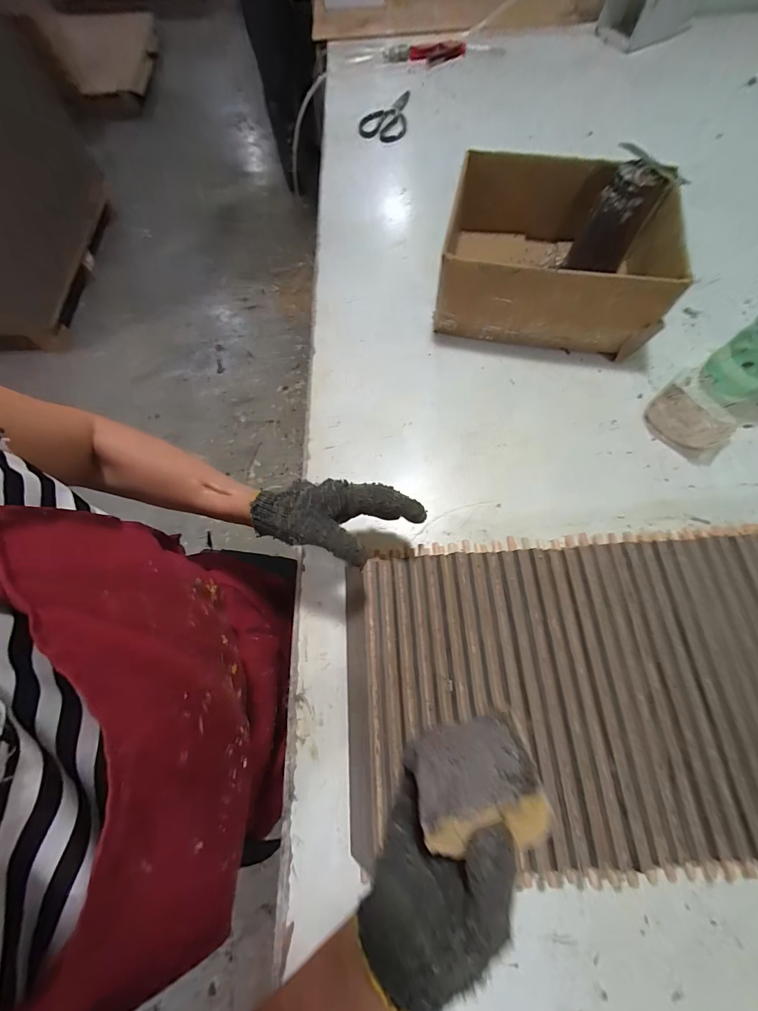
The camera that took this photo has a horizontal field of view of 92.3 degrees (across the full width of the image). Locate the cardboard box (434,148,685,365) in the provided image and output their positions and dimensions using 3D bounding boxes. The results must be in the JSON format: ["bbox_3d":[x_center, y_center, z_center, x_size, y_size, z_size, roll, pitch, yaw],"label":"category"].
[{"bbox_3d":[0.260,-0.388,0.557,0.309,0.144,0.251,9,71,6],"label":"cardboard box"}]

